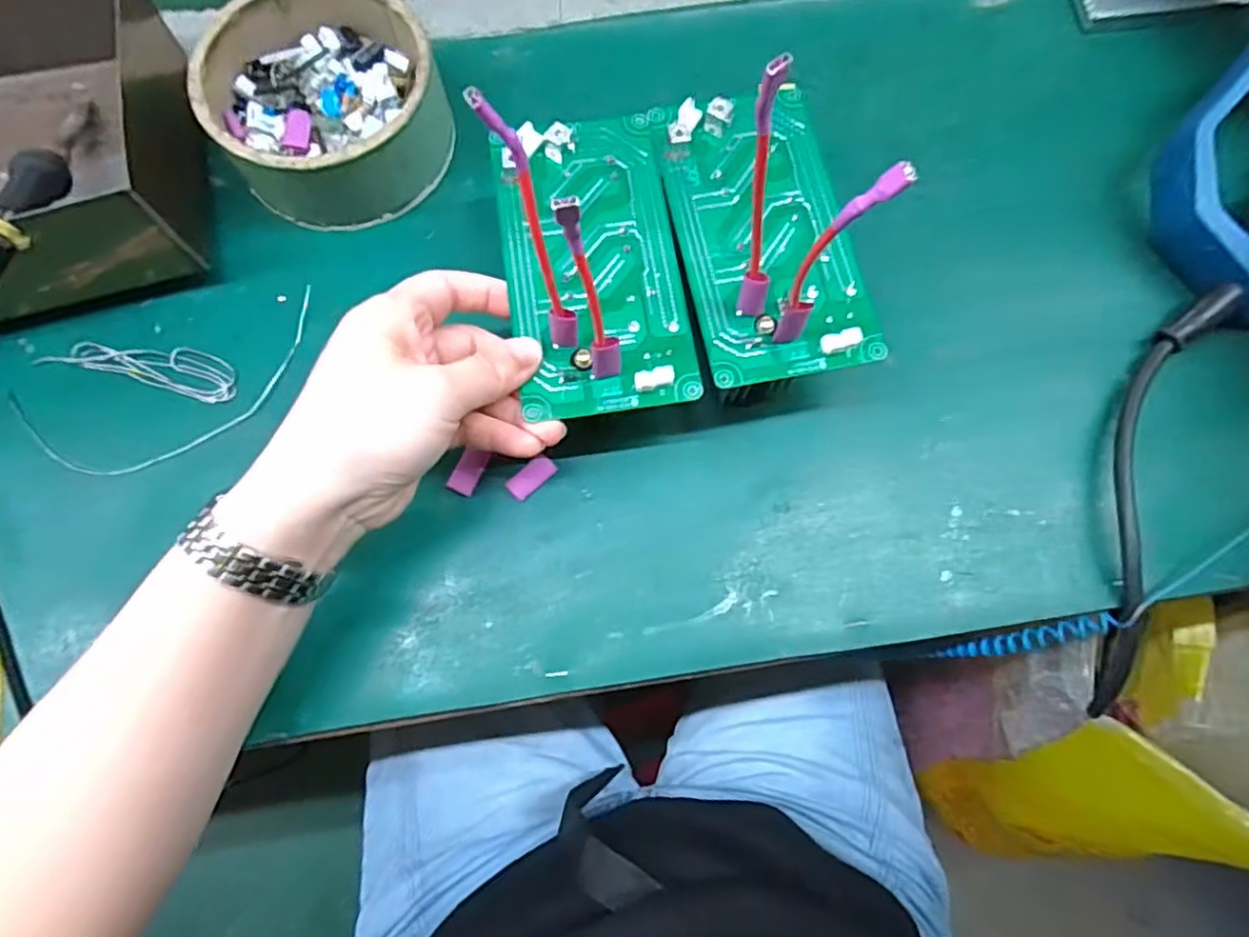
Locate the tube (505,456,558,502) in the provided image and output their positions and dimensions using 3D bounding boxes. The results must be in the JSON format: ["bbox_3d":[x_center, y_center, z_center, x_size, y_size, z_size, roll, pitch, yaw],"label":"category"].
[{"bbox_3d":[-0.046,0.004,0.328,0.025,0.004,0.013,-43,79,-11],"label":"tube"}]

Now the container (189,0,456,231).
[{"bbox_3d":[-0.162,-0.199,0.361,0.118,0.052,0.119,0,75,0],"label":"container"}]

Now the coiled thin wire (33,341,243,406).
[{"bbox_3d":[-0.250,-0.055,0.345,0.101,0.009,0.028,14,75,3],"label":"coiled thin wire"}]

